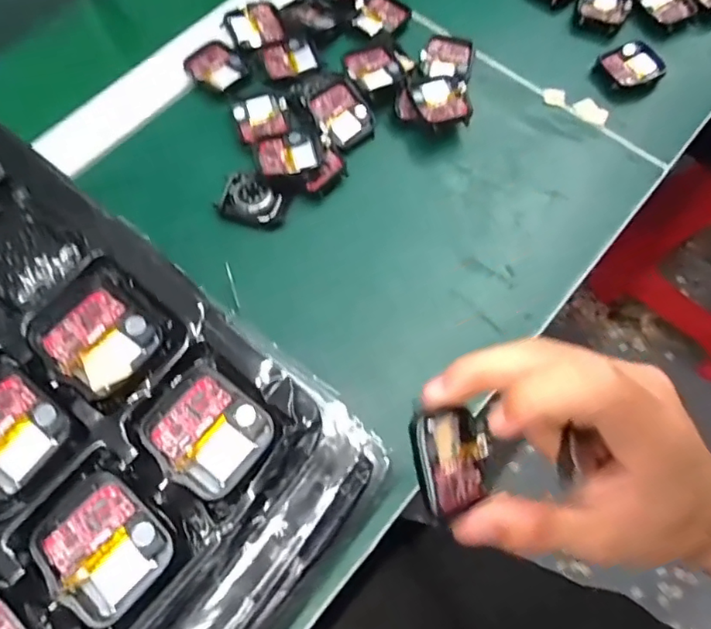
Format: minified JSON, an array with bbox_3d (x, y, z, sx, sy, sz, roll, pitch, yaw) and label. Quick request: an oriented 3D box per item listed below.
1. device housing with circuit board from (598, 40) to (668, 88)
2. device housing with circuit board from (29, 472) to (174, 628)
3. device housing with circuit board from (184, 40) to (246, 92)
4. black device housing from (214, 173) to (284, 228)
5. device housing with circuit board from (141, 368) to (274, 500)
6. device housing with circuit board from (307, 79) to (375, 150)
[{"bbox_3d":[0.203,-0.183,0.397,0.042,0.008,0.037,-30,70,-12],"label":"device housing with circuit board"},{"bbox_3d":[-0.087,0.079,0.188,0.043,0.005,0.036,41,73,16],"label":"device housing with circuit board"},{"bbox_3d":[-0.102,-0.181,0.400,0.040,0.009,0.036,40,73,15],"label":"device housing with circuit board"},{"bbox_3d":[-0.067,-0.074,0.354,0.041,0.011,0.031,14,68,6],"label":"black device housing"},{"bbox_3d":[-0.055,0.043,0.202,0.040,0.006,0.037,37,72,14],"label":"device housing with circuit board"},{"bbox_3d":[-0.009,-0.135,0.373,0.042,0.014,0.042,-34,95,-15],"label":"device housing with circuit board"}]

